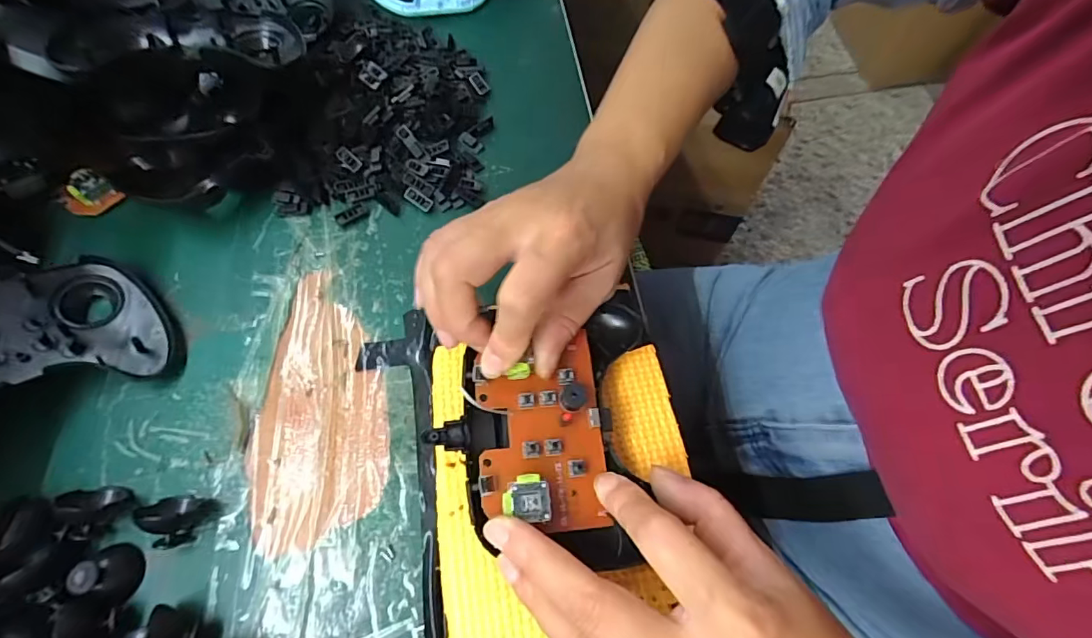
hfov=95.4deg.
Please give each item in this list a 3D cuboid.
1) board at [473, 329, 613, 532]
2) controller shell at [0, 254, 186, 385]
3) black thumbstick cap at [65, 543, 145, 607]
[{"bbox_3d":[-0.003,0.050,0.223,0.055,0.014,0.082,-5,66,-3],"label":"board"},{"bbox_3d":[-0.271,0.015,0.257,0.124,0.028,0.085,-28,74,-32],"label":"controller shell"},{"bbox_3d":[-0.201,0.116,0.226,0.021,0.022,0.024,0,66,-1],"label":"black thumbstick cap"}]

